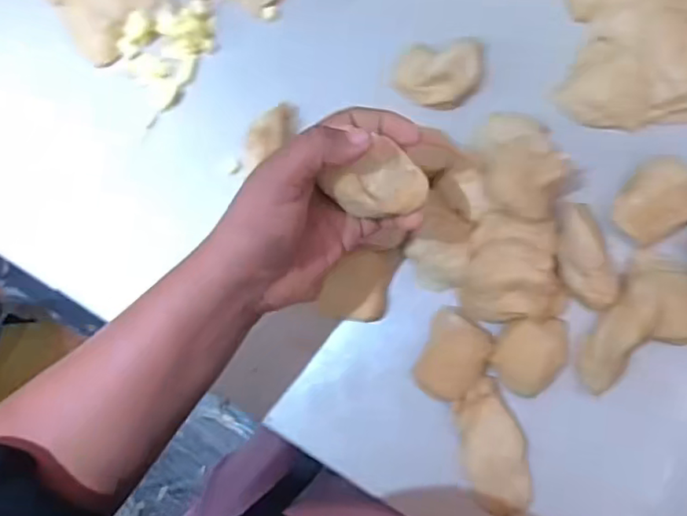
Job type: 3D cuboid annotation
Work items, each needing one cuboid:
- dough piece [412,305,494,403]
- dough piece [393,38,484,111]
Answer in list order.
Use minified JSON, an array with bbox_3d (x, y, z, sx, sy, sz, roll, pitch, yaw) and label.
[{"bbox_3d":[0.077,0.069,0.419,0.041,0.035,0.058,23,91,12],"label":"dough piece"},{"bbox_3d":[0.071,-0.133,0.437,0.063,0.018,0.042,-12,85,10],"label":"dough piece"}]

